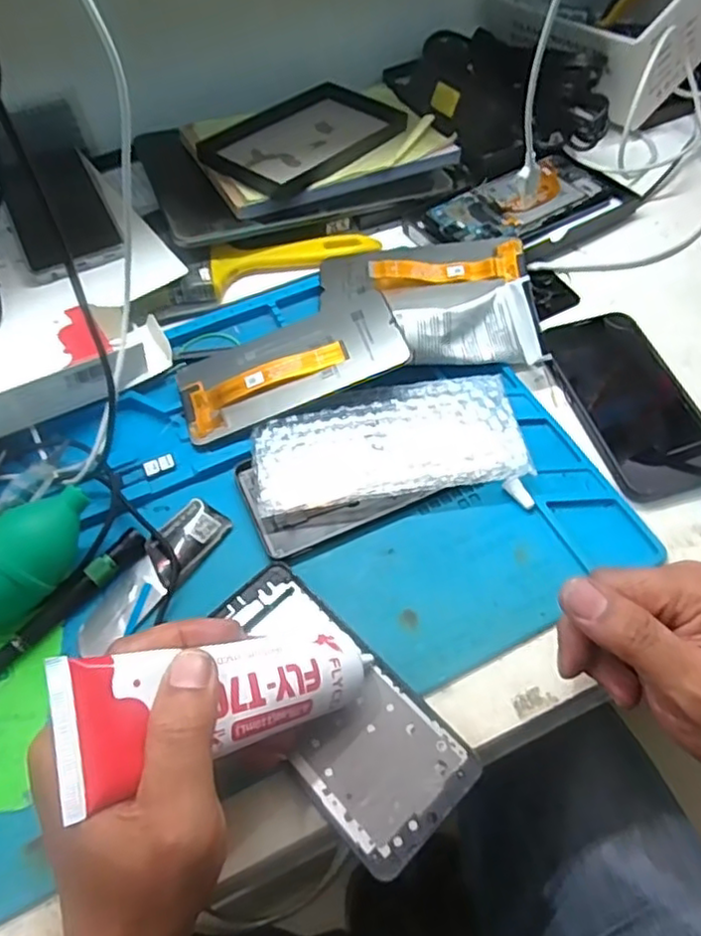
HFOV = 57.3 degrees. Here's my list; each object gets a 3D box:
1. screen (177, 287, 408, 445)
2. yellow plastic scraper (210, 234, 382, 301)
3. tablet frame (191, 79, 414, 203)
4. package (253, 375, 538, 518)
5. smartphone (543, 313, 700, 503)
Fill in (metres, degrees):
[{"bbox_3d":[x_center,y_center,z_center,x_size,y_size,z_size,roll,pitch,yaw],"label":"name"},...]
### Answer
[{"bbox_3d":[-0.042,-0.071,0.442,0.157,0.008,0.069,-23,61,1],"label":"screen"},{"bbox_3d":[-0.047,-0.179,0.535,0.141,0.014,0.043,-17,58,-9],"label":"yellow plastic scraper"},{"bbox_3d":[-0.037,-0.293,0.564,0.100,0.009,0.185,36,59,18],"label":"tablet frame"},{"bbox_3d":[0.024,-0.018,0.419,0.170,0.014,0.081,-9,57,-4],"label":"package"},{"bbox_3d":[0.193,-0.047,0.442,0.074,0.014,0.146,-15,58,-8],"label":"smartphone"}]

